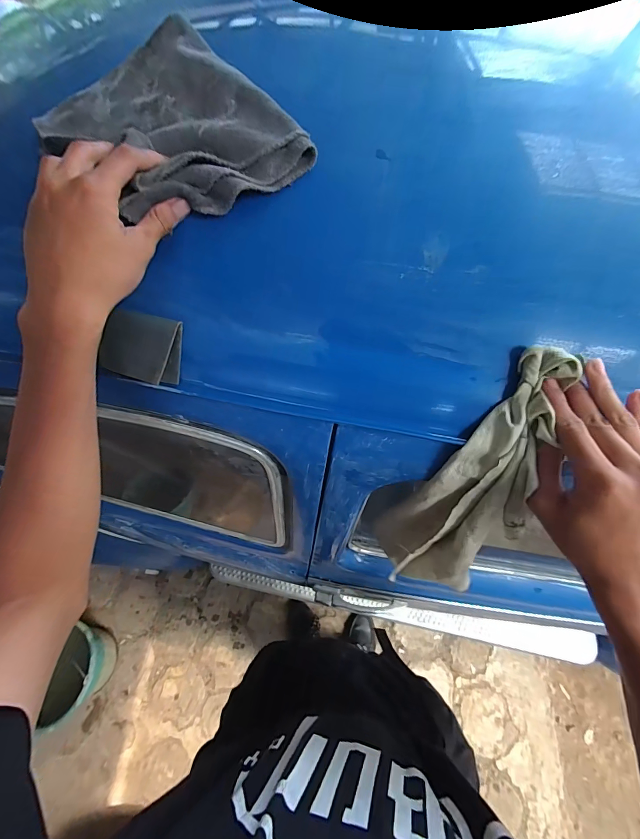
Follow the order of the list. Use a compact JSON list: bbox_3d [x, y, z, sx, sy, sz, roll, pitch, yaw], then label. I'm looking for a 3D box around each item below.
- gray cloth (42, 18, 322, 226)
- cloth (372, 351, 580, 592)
[{"bbox_3d":[-0.127,-0.244,0.295,0.157,0.022,0.199,-41,79,-2],"label":"gray cloth"},{"bbox_3d":[0.141,0.081,0.340,0.106,0.307,0.056,22,40,10],"label":"cloth"}]

